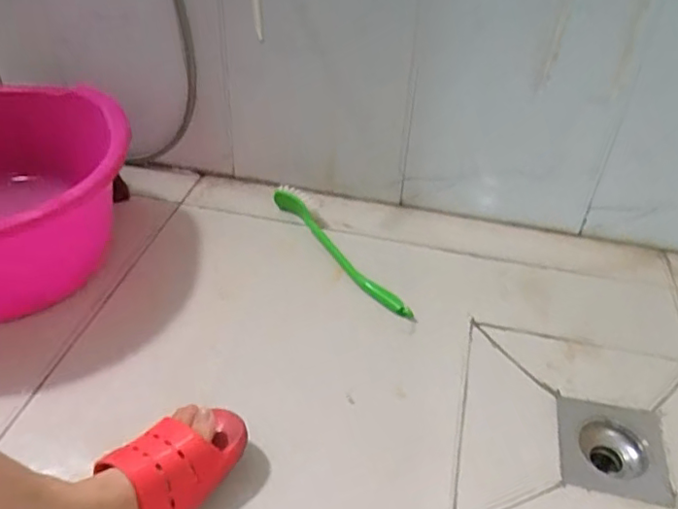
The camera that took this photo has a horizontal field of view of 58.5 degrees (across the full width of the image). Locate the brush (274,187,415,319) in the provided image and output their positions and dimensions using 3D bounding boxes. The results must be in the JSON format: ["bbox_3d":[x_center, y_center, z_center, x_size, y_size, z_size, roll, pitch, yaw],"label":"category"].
[{"bbox_3d":[-0.009,-0.009,0.931,0.045,0.033,0.334,-22,46,-27],"label":"brush"}]

